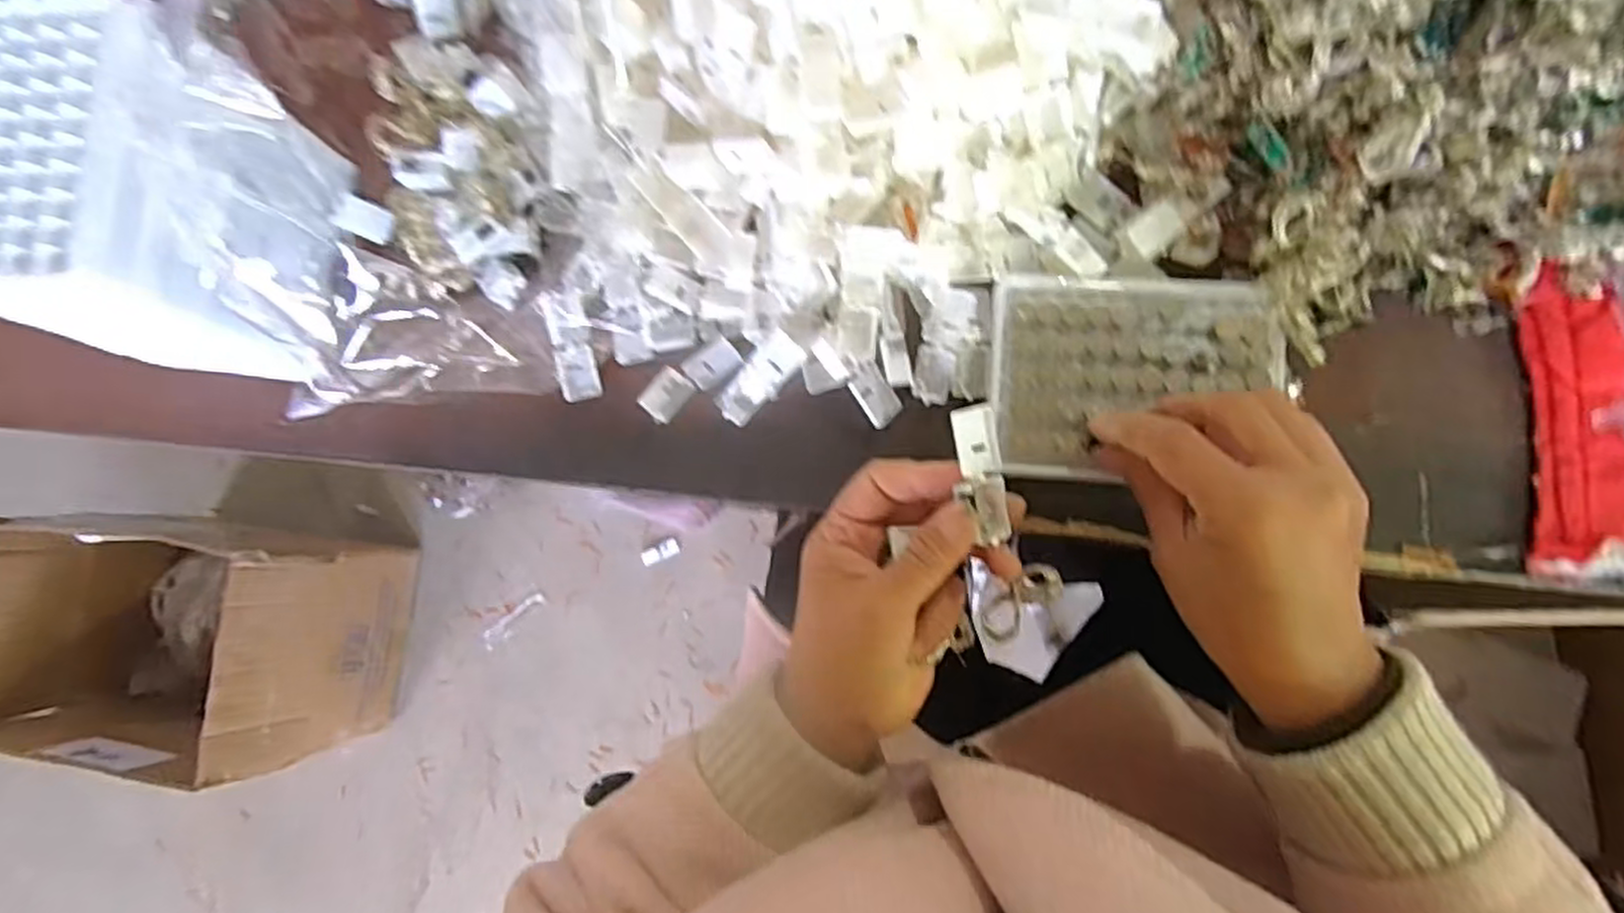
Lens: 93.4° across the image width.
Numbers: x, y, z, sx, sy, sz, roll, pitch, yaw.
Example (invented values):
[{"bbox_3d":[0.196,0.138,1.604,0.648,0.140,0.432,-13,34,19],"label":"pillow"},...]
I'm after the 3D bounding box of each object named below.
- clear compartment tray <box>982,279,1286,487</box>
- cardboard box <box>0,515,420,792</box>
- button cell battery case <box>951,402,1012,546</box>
[{"bbox_3d":[0.149,-0.038,0.356,0.126,0.015,0.095,2,85,7],"label":"clear compartment tray"},{"bbox_3d":[-0.814,0.254,1.034,0.411,0.297,0.311,4,85,7],"label":"cardboard box"},{"bbox_3d":[0.069,0.007,0.316,0.021,0.010,0.056,-13,92,-28],"label":"button cell battery case"}]

